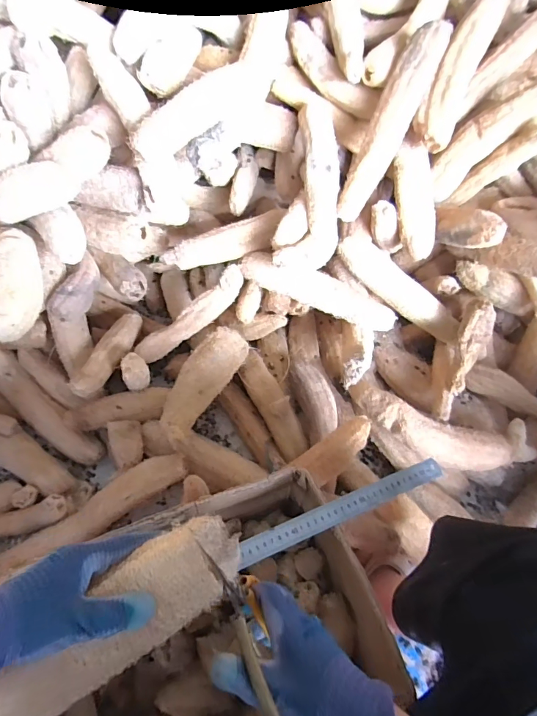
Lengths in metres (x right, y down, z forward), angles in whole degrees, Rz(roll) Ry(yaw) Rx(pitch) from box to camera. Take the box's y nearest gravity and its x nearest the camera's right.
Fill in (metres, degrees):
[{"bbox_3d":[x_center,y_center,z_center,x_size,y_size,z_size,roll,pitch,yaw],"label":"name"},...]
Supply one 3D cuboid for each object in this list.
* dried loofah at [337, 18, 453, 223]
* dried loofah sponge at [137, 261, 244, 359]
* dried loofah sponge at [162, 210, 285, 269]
[{"bbox_3d":[0.234,-0.455,0.818,0.077,0.057,0.382,29,101,19],"label":"dried loofah"},{"bbox_3d":[-0.171,-0.090,0.915,0.296,0.049,0.053,-38,58,8],"label":"dried loofah sponge"},{"bbox_3d":[-0.076,-0.242,0.868,0.260,0.054,0.069,-22,57,-17],"label":"dried loofah sponge"}]

